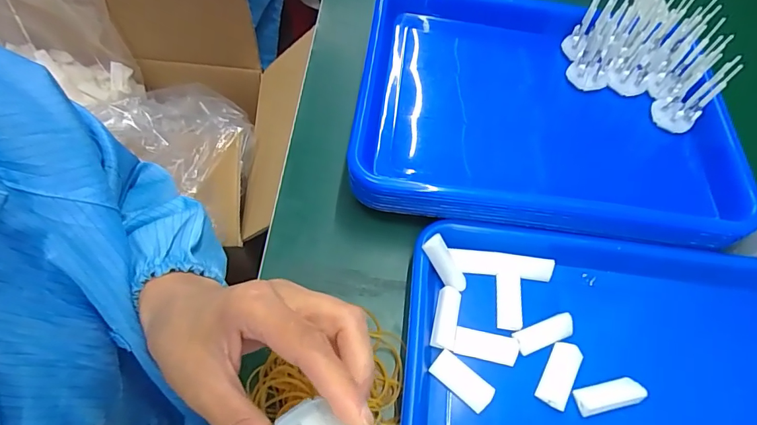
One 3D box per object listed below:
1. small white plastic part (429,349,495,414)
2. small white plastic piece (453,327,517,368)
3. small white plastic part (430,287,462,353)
[{"bbox_3d":[0.061,0.124,0.313,0.046,0.007,0.021,38,66,15],"label":"small white plastic part"},{"bbox_3d":[0.082,0.102,0.326,0.047,0.005,0.020,14,62,3],"label":"small white plastic piece"},{"bbox_3d":[0.052,0.081,0.329,0.018,0.011,0.046,13,62,3],"label":"small white plastic part"}]

